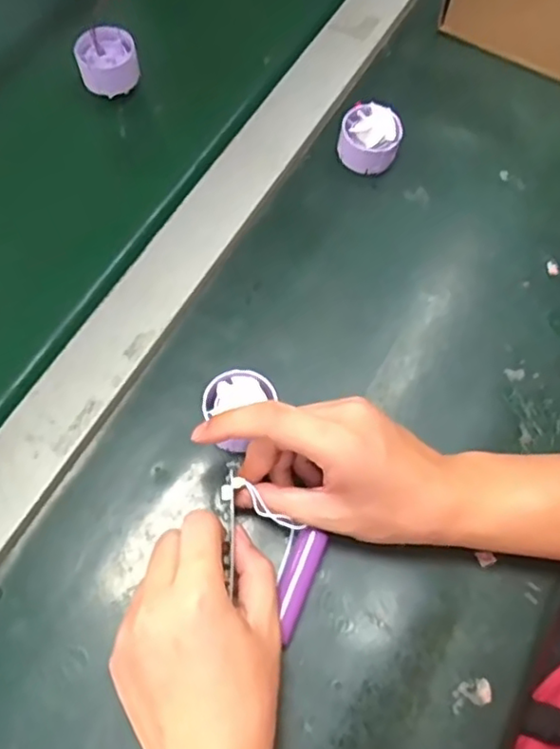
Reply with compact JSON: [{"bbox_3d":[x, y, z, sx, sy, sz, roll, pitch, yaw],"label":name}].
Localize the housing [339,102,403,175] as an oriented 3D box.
[{"bbox_3d":[0.070,-0.185,0.502,0.046,0.033,0.039,10,66,2],"label":"housing"}]

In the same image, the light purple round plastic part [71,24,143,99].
[{"bbox_3d":[-0.140,-0.252,0.522,0.047,0.039,0.041,-21,69,-11],"label":"light purple round plastic part"}]

